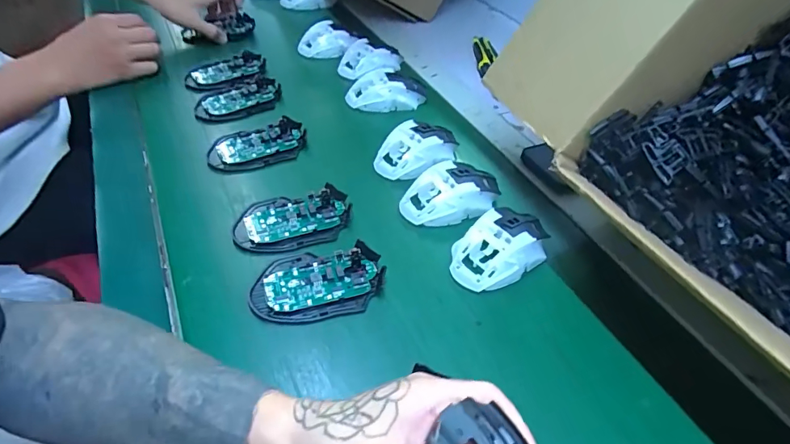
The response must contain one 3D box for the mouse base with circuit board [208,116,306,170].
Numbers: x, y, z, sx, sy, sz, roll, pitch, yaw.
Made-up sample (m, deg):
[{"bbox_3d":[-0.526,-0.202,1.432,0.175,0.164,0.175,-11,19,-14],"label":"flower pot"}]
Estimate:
[{"bbox_3d":[-0.164,-0.093,0.539,0.113,0.012,0.062,-19,49,-15],"label":"mouse base with circuit board"}]

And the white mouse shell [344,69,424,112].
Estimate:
[{"bbox_3d":[-0.012,-0.185,0.638,0.115,0.041,0.068,-2,48,-5],"label":"white mouse shell"}]

